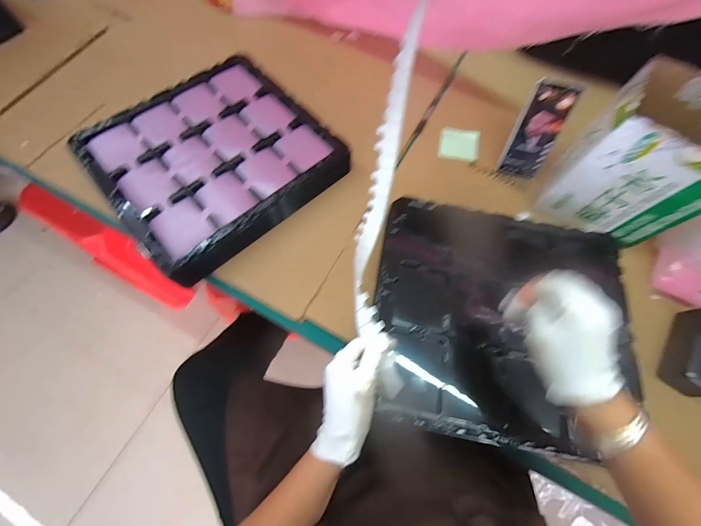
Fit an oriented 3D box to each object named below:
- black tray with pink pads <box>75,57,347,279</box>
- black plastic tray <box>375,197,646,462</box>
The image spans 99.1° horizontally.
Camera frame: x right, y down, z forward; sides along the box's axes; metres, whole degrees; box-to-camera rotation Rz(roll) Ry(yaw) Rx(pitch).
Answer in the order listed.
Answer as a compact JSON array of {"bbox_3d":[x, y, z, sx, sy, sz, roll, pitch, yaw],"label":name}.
[{"bbox_3d":[-0.240,-0.192,0.549,0.370,0.065,0.344,-41,75,-16],"label":"black tray with pink pads"},{"bbox_3d":[0.226,0.078,0.449,0.367,0.033,0.335,10,69,2],"label":"black plastic tray"}]

